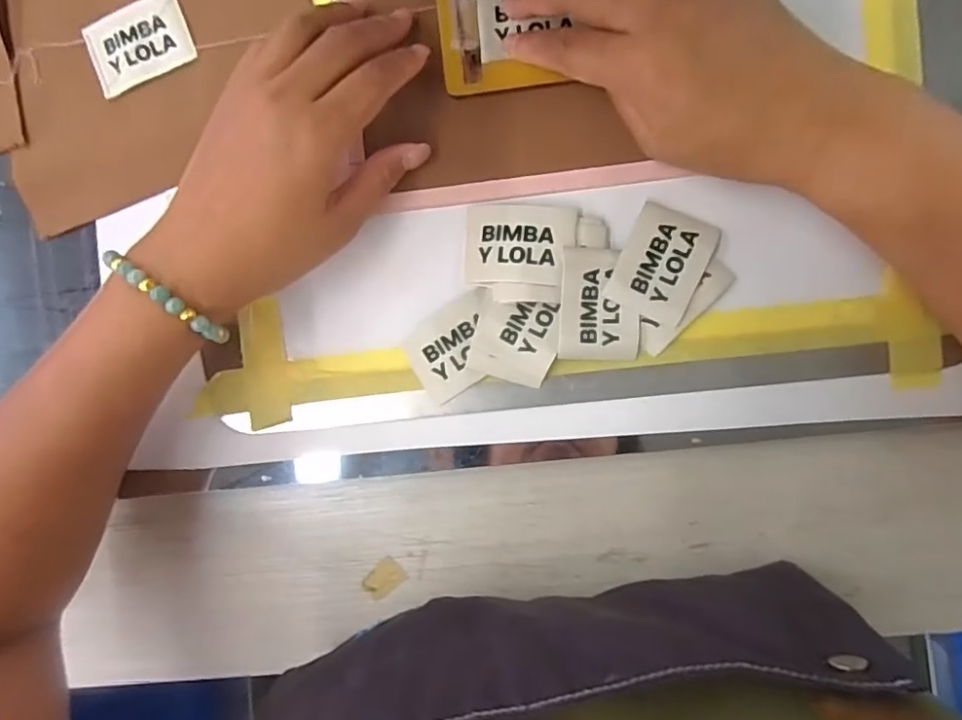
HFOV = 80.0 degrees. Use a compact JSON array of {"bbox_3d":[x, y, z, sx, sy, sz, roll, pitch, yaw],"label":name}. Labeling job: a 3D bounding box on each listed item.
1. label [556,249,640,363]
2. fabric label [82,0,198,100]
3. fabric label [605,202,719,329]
[{"bbox_3d":[0.061,-0.028,0.289,0.040,0.007,0.056,3,91,6],"label":"label"},{"bbox_3d":[-0.187,-0.173,0.314,0.057,0.004,0.038,-21,89,6],"label":"fabric label"},{"bbox_3d":[0.092,-0.049,0.287,0.042,0.004,0.055,26,94,5],"label":"fabric label"}]

